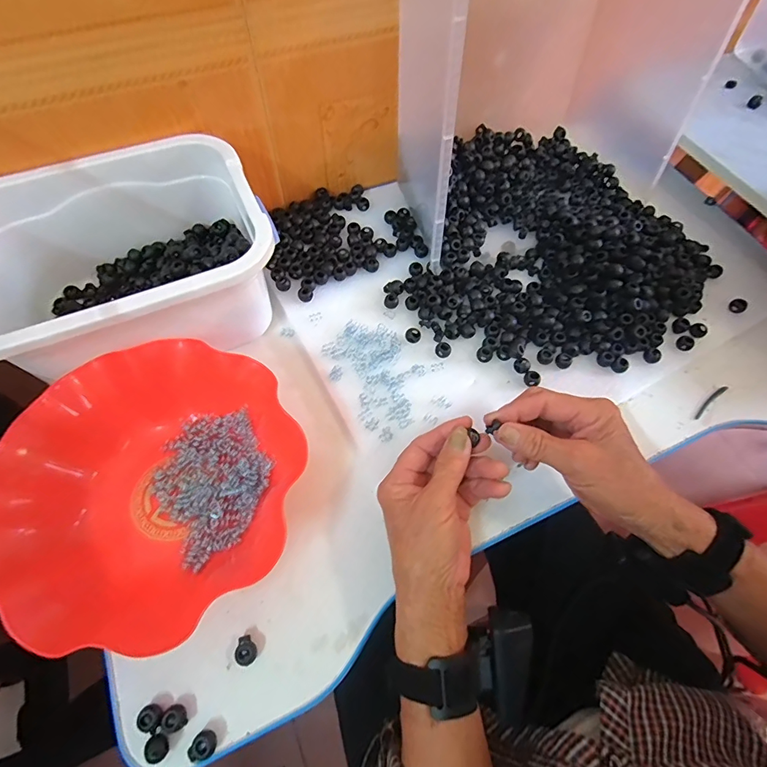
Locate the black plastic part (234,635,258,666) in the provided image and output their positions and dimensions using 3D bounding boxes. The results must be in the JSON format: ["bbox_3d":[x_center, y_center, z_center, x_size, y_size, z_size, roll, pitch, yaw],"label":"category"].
[{"bbox_3d":[-0.102,0.198,0.316,0.014,0.011,0.019,-31,68,-16],"label":"black plastic part"}]

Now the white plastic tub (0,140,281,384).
[{"bbox_3d":[-0.231,-0.106,0.393,0.254,0.111,0.189,-18,65,-11],"label":"white plastic tub"}]

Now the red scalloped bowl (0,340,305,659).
[{"bbox_3d":[-0.180,0.078,0.339,0.211,0.060,0.216,1,63,-2],"label":"red scalloped bowl"}]

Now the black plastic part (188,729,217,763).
[{"bbox_3d":[-0.122,0.246,0.289,0.017,0.011,0.016,-41,71,-20],"label":"black plastic part"}]

